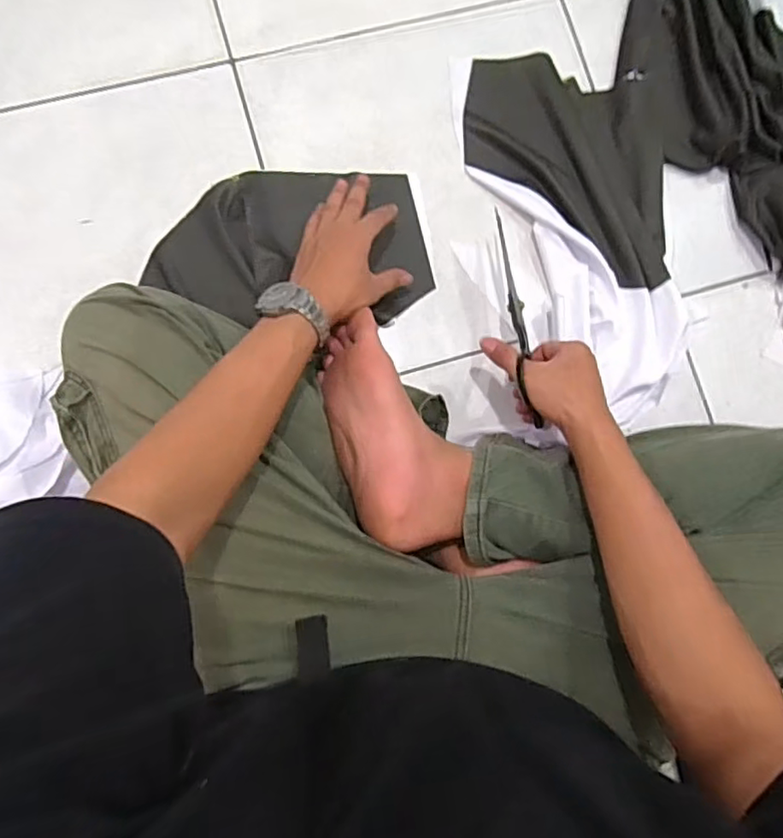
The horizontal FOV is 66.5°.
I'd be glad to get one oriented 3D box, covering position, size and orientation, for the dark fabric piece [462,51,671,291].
[{"bbox_3d":[0.199,-0.280,0.672,0.219,0.016,0.269,-2,84,-5],"label":"dark fabric piece"}]

